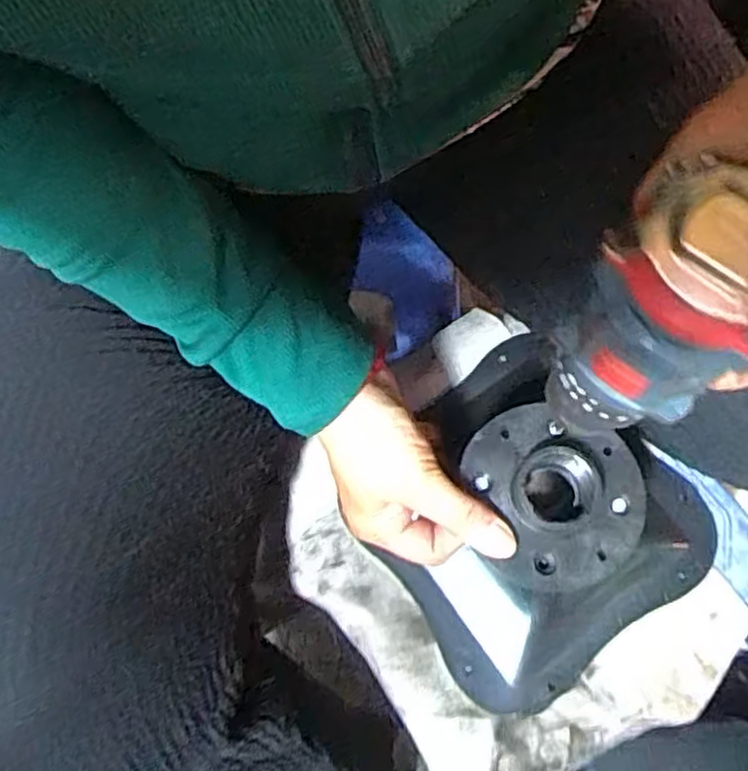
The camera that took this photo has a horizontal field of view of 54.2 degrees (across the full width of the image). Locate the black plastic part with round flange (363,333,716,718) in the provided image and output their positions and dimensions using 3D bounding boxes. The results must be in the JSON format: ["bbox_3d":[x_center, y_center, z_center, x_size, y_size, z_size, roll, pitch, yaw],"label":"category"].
[{"bbox_3d":[0.092,0.066,0.410,0.177,0.087,0.179,-35,75,-11],"label":"black plastic part with round flange"}]

